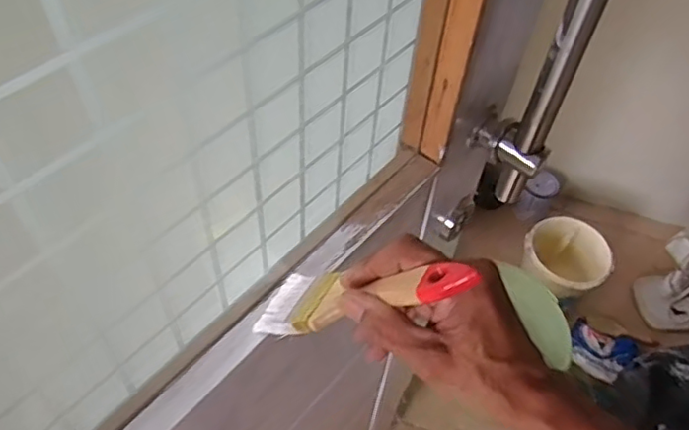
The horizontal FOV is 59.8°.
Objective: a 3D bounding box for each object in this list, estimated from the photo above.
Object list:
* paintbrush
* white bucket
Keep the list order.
[{"bbox_3d":[0.002,0.044,0.350,0.015,0.174,0.048,42,56,-23],"label":"paintbrush"},{"bbox_3d":[0.555,0.129,1.554,0.204,0.166,0.194,33,61,16],"label":"white bucket"}]

